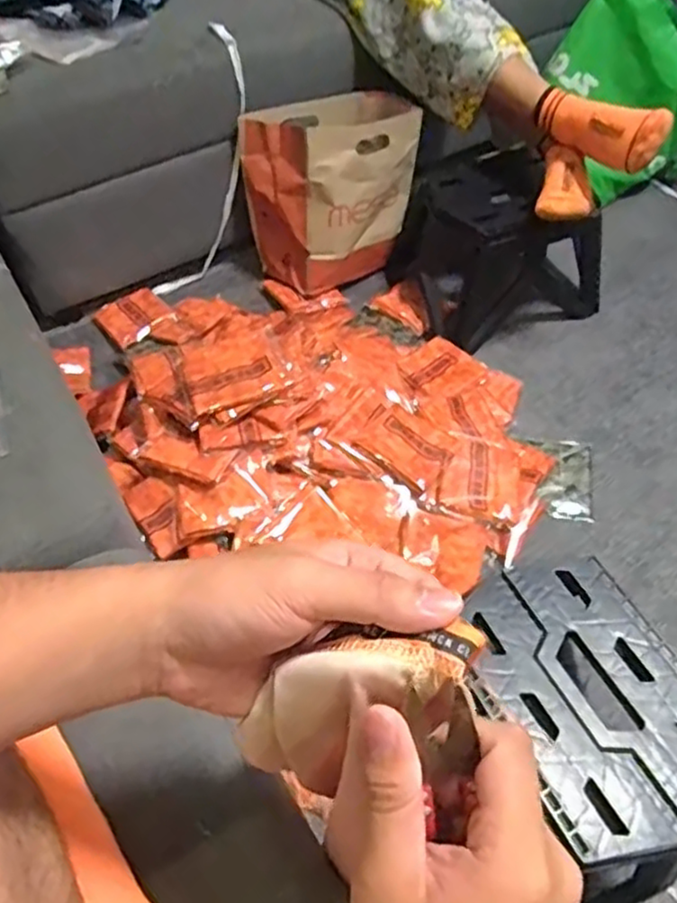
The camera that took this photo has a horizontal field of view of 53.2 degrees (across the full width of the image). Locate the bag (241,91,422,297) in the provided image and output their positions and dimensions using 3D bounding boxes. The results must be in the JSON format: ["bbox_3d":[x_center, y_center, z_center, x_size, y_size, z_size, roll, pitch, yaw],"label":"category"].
[{"bbox_3d":[-0.002,-0.481,1.255,0.299,0.252,0.186,-26,58,-19],"label":"bag"}]

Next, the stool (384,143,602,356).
[{"bbox_3d":[0.279,-0.373,1.212,0.324,0.218,0.277,-18,55,-13],"label":"stool"}]

